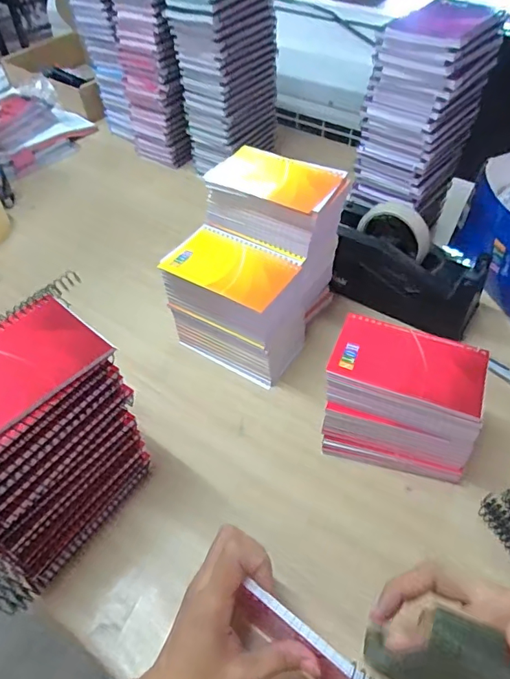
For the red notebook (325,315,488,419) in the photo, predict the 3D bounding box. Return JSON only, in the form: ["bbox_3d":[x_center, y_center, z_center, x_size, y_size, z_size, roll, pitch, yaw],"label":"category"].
[{"bbox_3d":[0.135,0.017,0.421,0.127,0.010,0.068,15,59,20],"label":"red notebook"}]

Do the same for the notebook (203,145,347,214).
[{"bbox_3d":[0.024,-0.175,0.520,0.137,0.015,0.085,23,53,21],"label":"notebook"}]

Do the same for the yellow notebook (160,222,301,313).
[{"bbox_3d":[-0.026,-0.078,0.500,0.129,0.005,0.084,25,54,22],"label":"yellow notebook"}]

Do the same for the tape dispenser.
[{"bbox_3d":[0.182,-0.088,0.570,0.172,0.096,0.088,25,54,22],"label":"tape dispenser"}]

